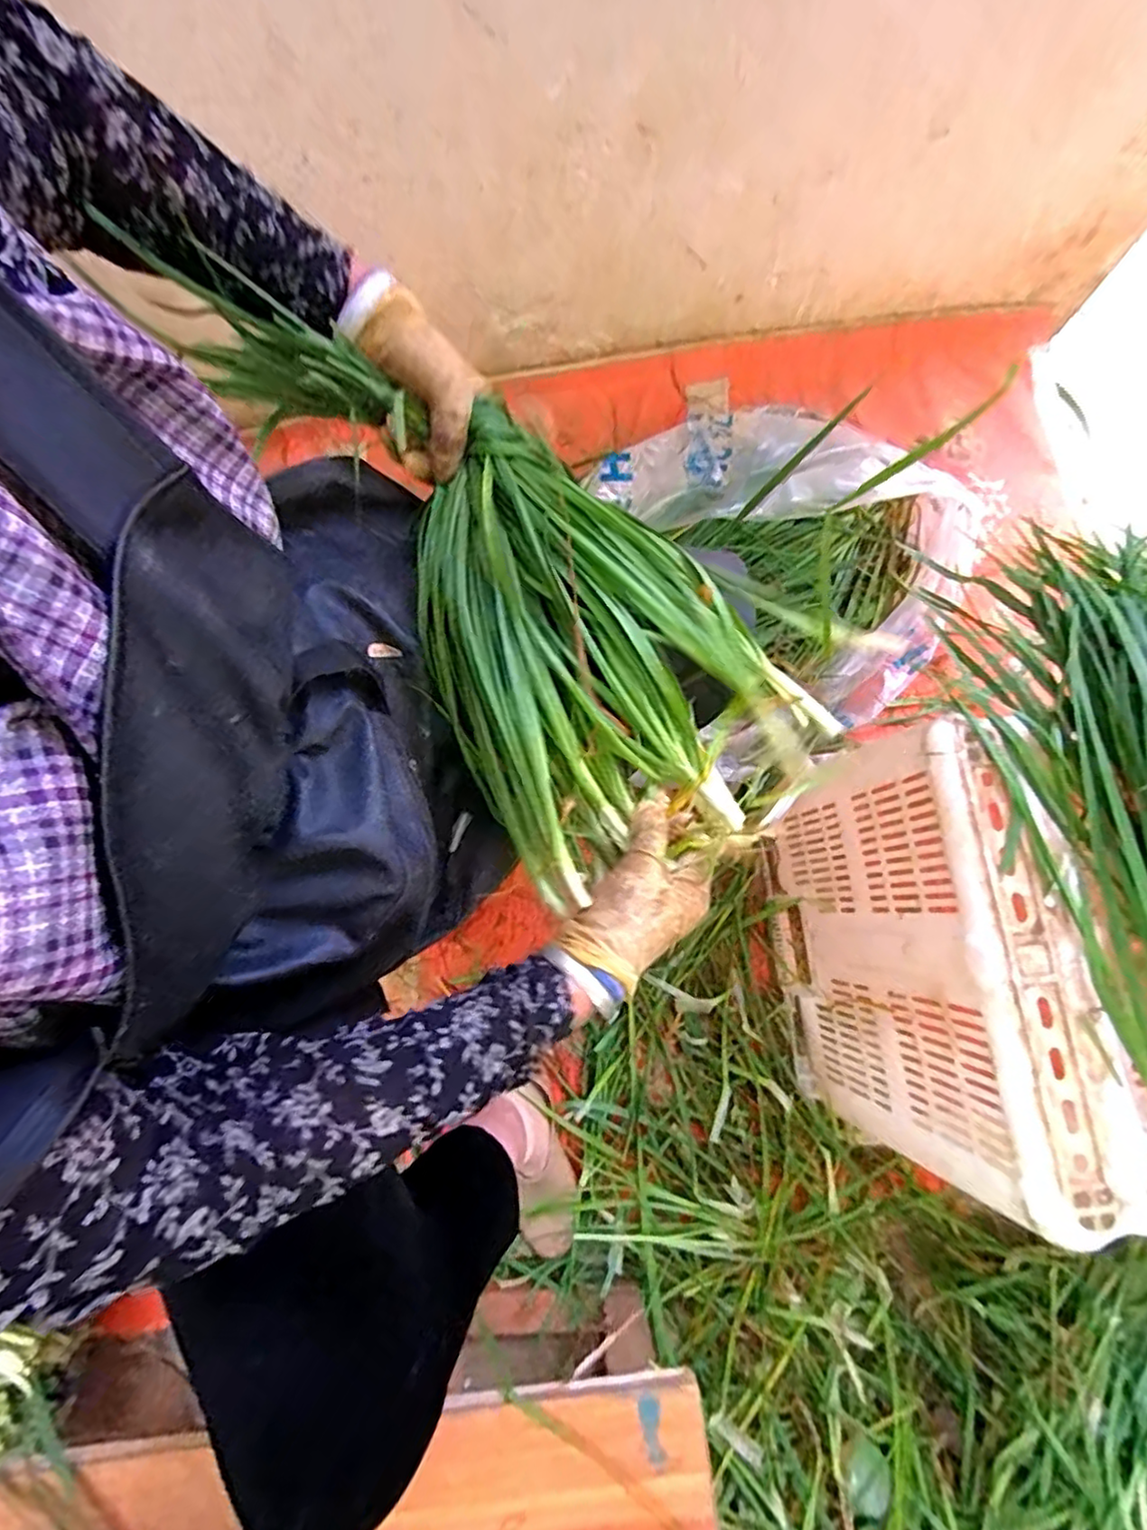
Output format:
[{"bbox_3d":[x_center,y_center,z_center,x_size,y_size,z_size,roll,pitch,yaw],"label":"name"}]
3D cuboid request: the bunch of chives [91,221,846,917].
[{"bbox_3d":[-0.044,-0.130,0.420,0.225,0.143,0.420,-40,78,-10],"label":"bunch of chives"}]

